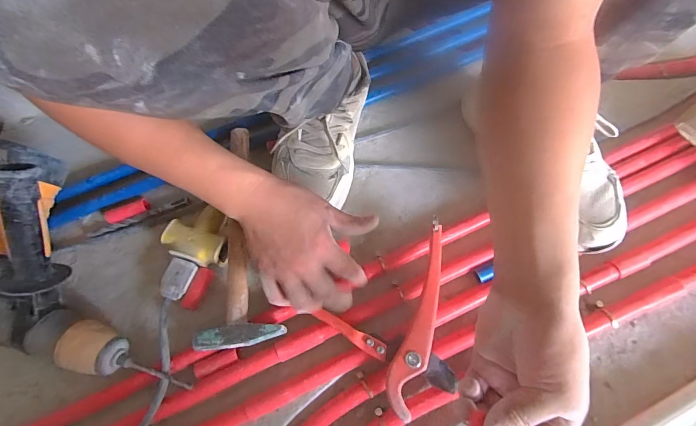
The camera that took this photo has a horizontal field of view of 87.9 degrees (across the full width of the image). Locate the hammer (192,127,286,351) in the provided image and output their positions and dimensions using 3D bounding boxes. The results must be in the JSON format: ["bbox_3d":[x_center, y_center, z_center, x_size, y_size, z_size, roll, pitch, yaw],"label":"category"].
[{"bbox_3d":[-0.125,0.013,0.472,0.096,0.021,0.307,-3,64,4],"label":"hammer"}]

